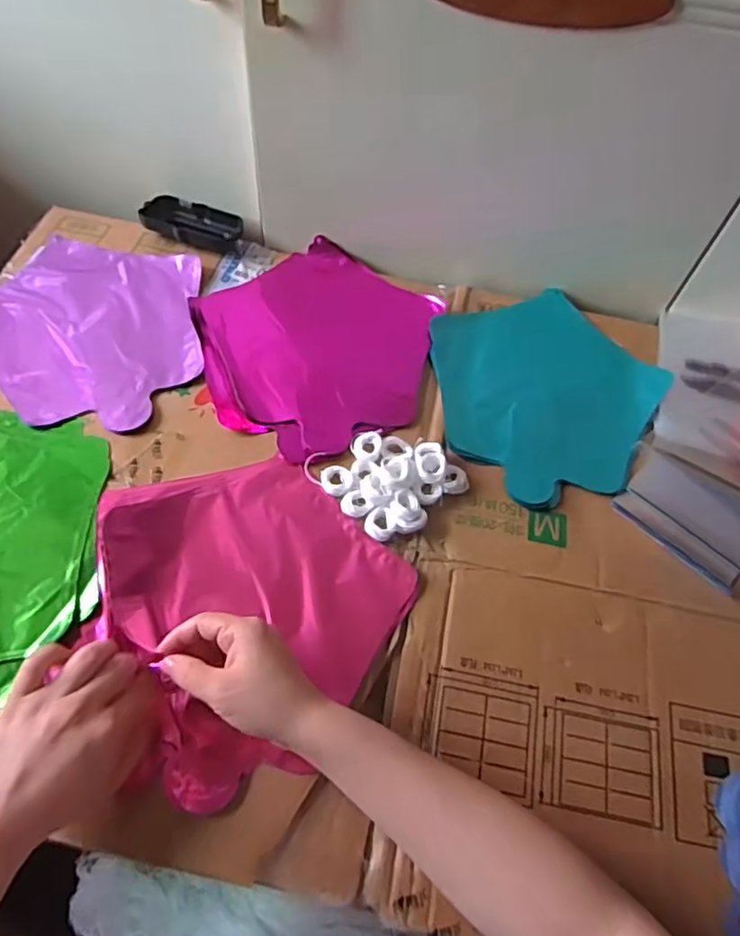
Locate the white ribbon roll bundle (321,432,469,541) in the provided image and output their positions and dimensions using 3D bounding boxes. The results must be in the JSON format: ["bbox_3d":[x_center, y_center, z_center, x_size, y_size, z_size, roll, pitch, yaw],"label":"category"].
[{"bbox_3d":[0.021,0.007,0.535,0.097,0.020,0.102,41,65,18],"label":"white ribbon roll bundle"}]

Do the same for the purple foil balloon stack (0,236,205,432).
[{"bbox_3d":[-0.275,-0.137,0.598,0.222,0.012,0.223,8,60,0],"label":"purple foil balloon stack"}]

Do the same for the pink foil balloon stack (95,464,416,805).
[{"bbox_3d":[-0.082,0.099,0.469,0.222,0.027,0.247,-13,62,-12],"label":"pink foil balloon stack"}]

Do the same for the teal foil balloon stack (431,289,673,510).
[{"bbox_3d":[0.177,-0.077,0.595,0.219,0.014,0.223,-10,61,-10],"label":"teal foil balloon stack"}]

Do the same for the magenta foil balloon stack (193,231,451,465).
[{"bbox_3d":[-0.050,-0.124,0.615,0.245,0.025,0.230,-36,69,-22],"label":"magenta foil balloon stack"}]

